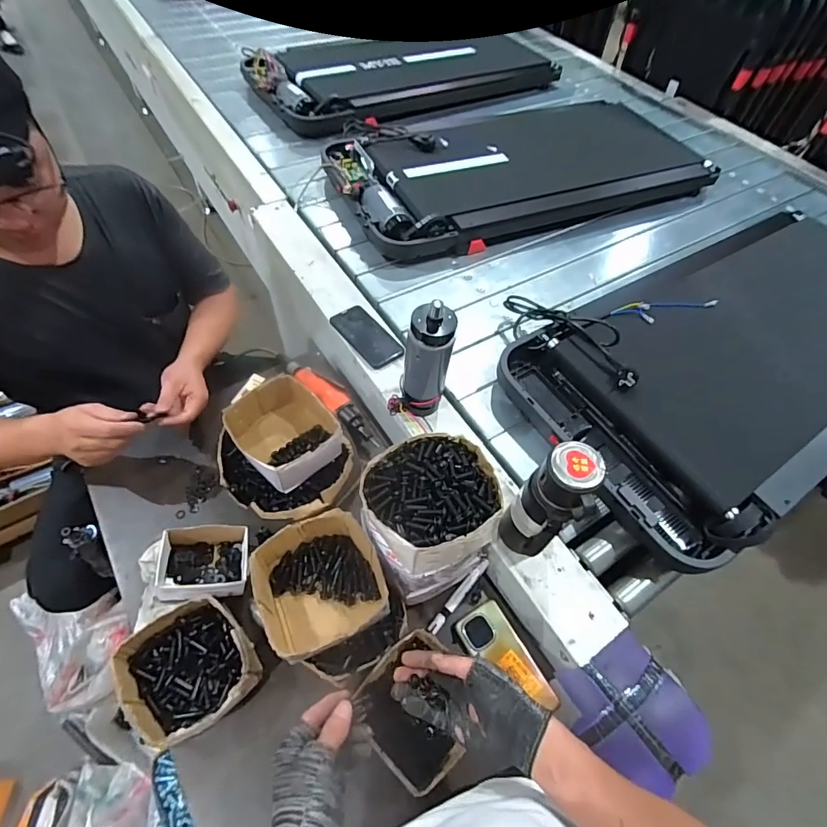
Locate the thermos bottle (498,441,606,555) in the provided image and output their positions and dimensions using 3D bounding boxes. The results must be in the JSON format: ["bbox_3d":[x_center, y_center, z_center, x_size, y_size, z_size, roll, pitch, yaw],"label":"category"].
[{"bbox_3d":[0.171,0.129,0.592,0.068,0.247,0.070,33,60,16],"label":"thermos bottle"}]

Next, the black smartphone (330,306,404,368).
[{"bbox_3d":[-0.094,-0.160,0.893,0.070,0.016,0.169,-32,65,-23],"label":"black smartphone"}]

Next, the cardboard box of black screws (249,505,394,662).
[{"bbox_3d":[-0.123,0.226,0.588,0.166,0.066,0.160,-13,59,-14],"label":"cardboard box of black screws"}]

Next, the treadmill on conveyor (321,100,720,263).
[{"bbox_3d":[0.312,-0.721,1.246,1.076,0.098,0.542,-18,60,-16],"label":"treadmill on conveyor"}]

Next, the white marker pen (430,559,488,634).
[{"bbox_3d":[0.073,0.288,0.697,0.016,0.015,0.143,38,62,19],"label":"white marker pen"}]

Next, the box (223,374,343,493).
[{"bbox_3d":[-0.211,0.034,0.729,0.157,0.076,0.138,39,62,19],"label":"box"}]

